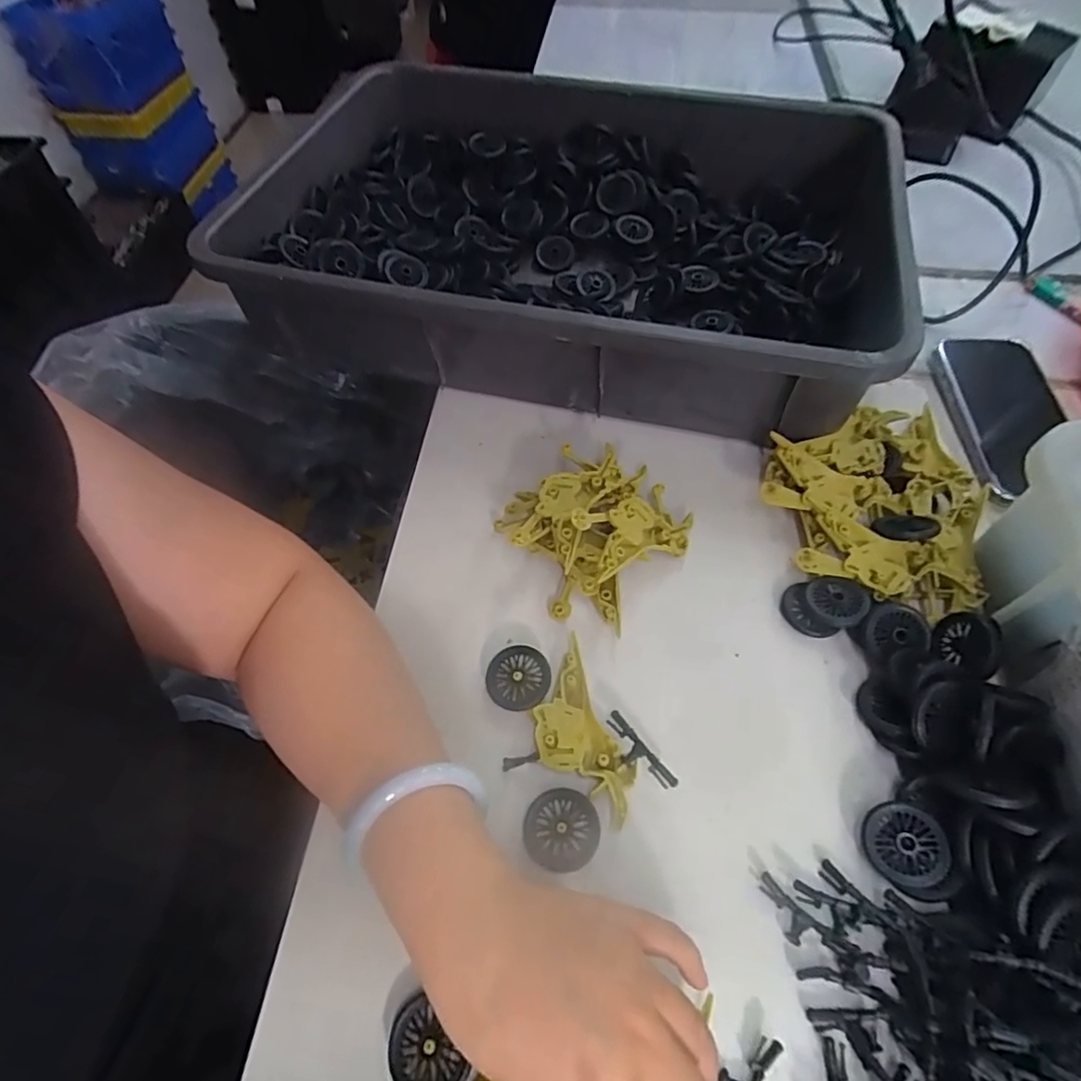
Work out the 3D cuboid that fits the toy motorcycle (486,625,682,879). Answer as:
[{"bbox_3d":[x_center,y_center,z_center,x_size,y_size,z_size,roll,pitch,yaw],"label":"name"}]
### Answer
[{"bbox_3d":[0.012,0.111,0.327,0.076,0.016,0.114,-24,59,-15],"label":"toy motorcycle"}]

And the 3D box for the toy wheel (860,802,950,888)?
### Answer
[{"bbox_3d":[0.181,0.153,0.291,0.036,0.008,0.040,1,69,29],"label":"toy wheel"}]

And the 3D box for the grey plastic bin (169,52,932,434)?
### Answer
[{"bbox_3d":[0.024,-0.271,0.522,0.522,0.111,0.356,13,58,9],"label":"grey plastic bin"}]

